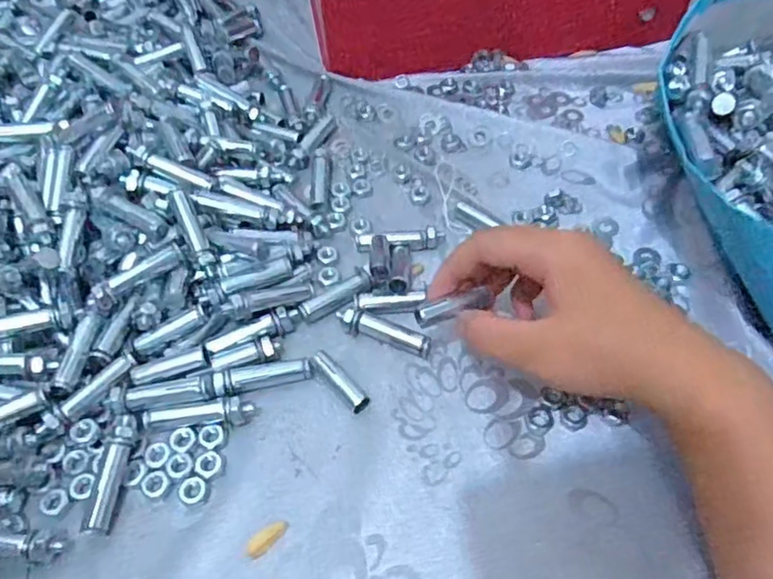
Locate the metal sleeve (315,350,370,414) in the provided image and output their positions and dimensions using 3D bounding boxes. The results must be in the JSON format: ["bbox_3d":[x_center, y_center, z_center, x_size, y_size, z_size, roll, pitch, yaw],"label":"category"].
[{"bbox_3d":[-0.024,0.048,0.328,0.012,0.011,0.041,-32,59,-21],"label":"metal sleeve"}]

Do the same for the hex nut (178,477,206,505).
[{"bbox_3d":[-0.093,0.096,0.296,0.013,0.004,0.012,6,53,5],"label":"hex nut"}]

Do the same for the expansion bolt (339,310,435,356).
[{"bbox_3d":[-0.001,0.023,0.343,0.054,0.010,0.013,15,55,12],"label":"expansion bolt"}]

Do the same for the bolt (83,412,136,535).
[{"bbox_3d":[-0.132,0.088,0.295,0.011,0.011,0.055,8,60,4],"label":"bolt"}]

